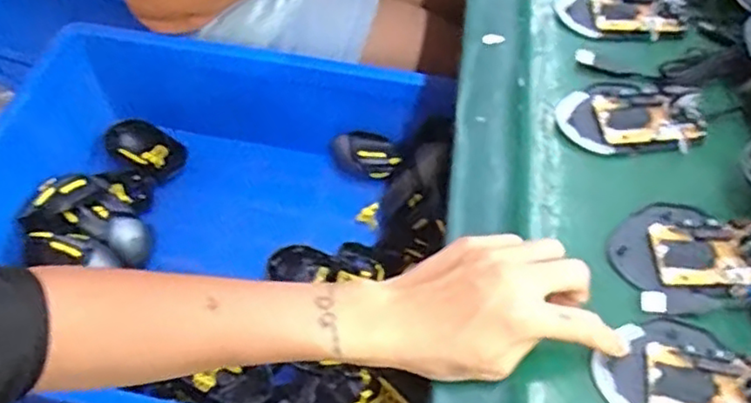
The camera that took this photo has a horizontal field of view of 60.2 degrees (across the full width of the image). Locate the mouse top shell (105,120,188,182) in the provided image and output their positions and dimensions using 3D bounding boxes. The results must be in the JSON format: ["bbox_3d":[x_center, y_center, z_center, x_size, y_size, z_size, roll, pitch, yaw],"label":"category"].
[{"bbox_3d":[-0.320,-0.070,0.906,0.114,0.037,0.075,28,61,21],"label":"mouse top shell"}]

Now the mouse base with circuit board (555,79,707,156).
[{"bbox_3d":[0.197,-0.073,0.506,0.102,0.023,0.070,1,55,4],"label":"mouse base with circuit board"}]

